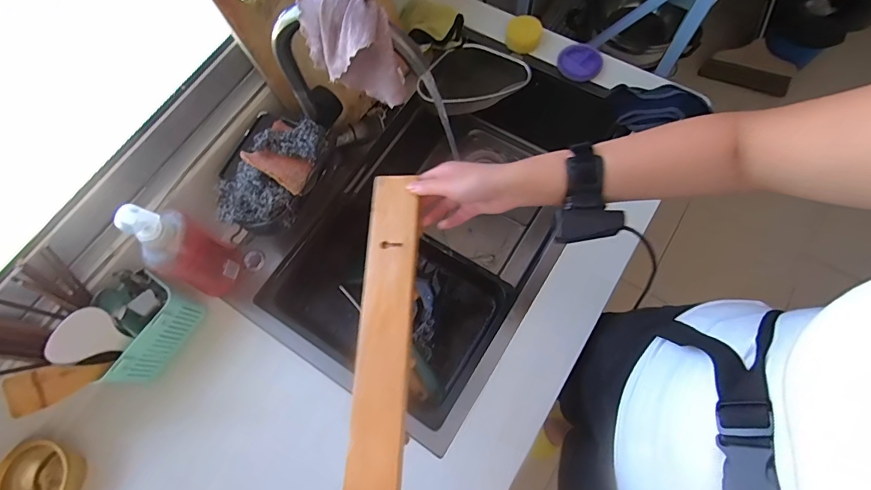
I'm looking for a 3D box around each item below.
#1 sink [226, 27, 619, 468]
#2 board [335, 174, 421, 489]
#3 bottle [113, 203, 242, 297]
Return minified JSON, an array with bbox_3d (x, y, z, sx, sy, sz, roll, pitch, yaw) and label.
[{"bbox_3d":[0.032,-0.043,0.814,0.398,0.241,0.643,33,75,13],"label":"sink"},{"bbox_3d":[-0.060,0.187,0.429,0.062,0.022,0.556,2,70,3],"label":"board"},{"bbox_3d":[-0.347,0.004,0.592,0.073,0.223,0.063,-43,74,-12],"label":"bottle"}]

